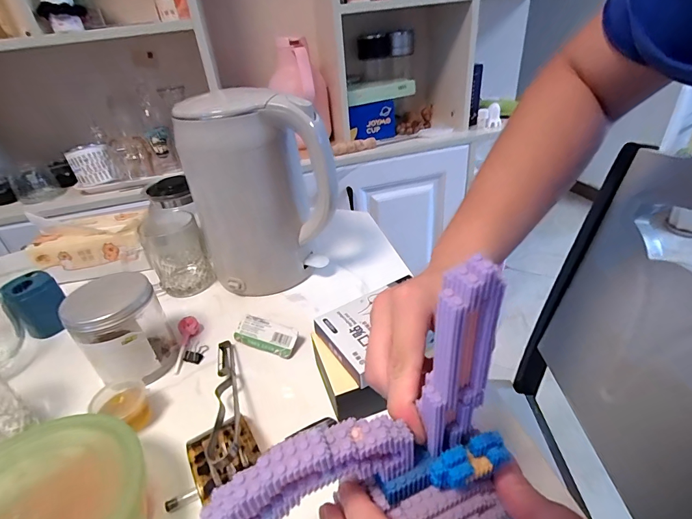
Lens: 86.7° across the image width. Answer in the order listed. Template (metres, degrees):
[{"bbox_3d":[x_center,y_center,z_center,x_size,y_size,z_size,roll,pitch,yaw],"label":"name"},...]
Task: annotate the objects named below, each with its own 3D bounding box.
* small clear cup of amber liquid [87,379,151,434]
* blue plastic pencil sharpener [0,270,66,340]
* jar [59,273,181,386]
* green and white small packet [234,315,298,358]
[{"bbox_3d":[-0.214,0.143,0.360,0.045,0.040,0.042,-5,33,3],"label":"small clear cup of amber liquid"},{"bbox_3d":[-0.397,0.057,0.476,0.045,0.071,0.054,17,39,32],"label":"blue plastic pencil sharpener"},{"bbox_3d":[-0.235,0.077,0.393,0.079,0.103,0.074,-5,33,3],"label":"jar"},{"bbox_3d":[-0.093,0.090,0.432,0.081,0.014,0.034,12,67,25],"label":"green and white small packet"}]

